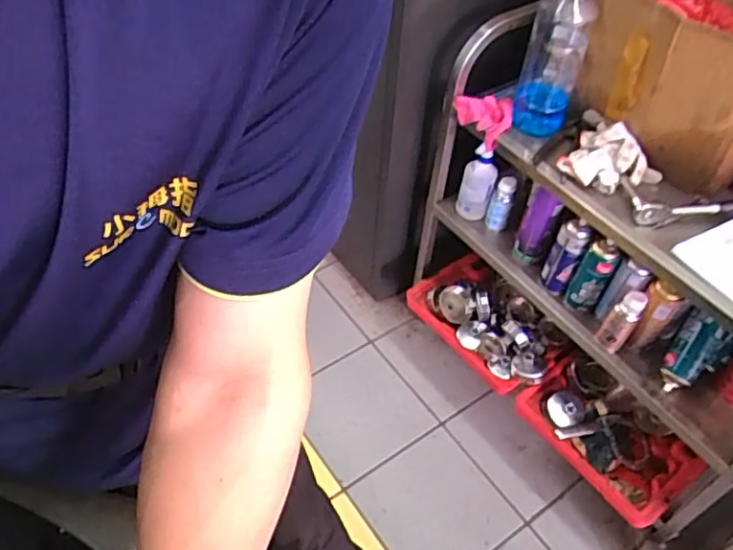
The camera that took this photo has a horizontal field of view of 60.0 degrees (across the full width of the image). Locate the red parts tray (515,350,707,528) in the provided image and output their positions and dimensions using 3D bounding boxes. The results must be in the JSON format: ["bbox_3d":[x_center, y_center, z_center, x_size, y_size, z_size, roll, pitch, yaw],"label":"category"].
[{"bbox_3d":[0.528,0.342,1.393,0.237,0.072,0.359,-29,56,-26],"label":"red parts tray"}]

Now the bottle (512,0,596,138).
[{"bbox_3d":[0.351,-0.403,1.182,0.101,0.306,0.081,18,50,11],"label":"bottle"}]

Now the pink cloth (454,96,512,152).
[{"bbox_3d":[0.241,-0.315,1.264,0.096,0.047,0.122,-21,53,-21],"label":"pink cloth"}]

